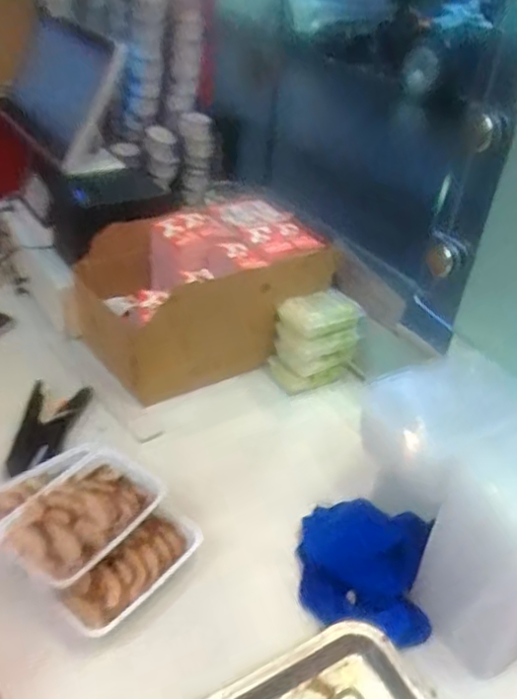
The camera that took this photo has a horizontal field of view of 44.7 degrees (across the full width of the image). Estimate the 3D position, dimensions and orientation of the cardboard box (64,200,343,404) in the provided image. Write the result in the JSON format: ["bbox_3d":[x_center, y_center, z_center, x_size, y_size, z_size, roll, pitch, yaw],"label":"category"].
[{"bbox_3d":[-0.089,-0.091,0.978,0.346,0.192,0.213,-14,40,-25],"label":"cardboard box"}]

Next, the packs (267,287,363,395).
[{"bbox_3d":[0.086,-0.015,0.956,0.126,0.125,0.081,-20,43,-30],"label":"packs"}]

